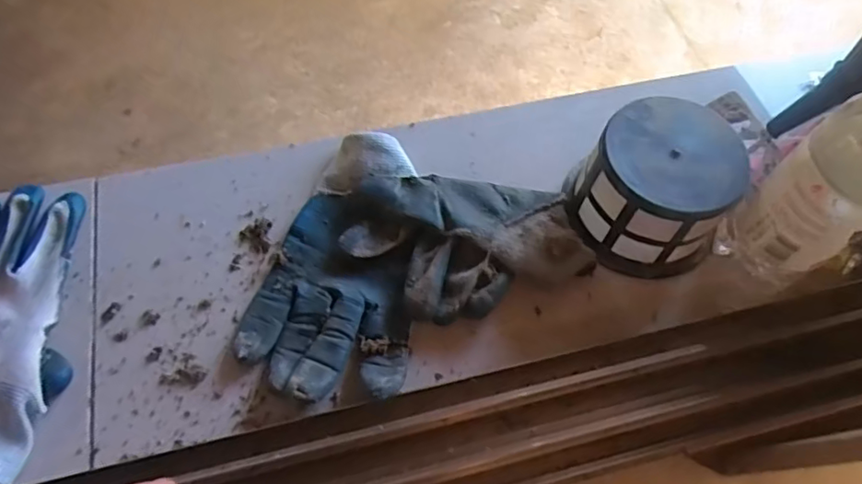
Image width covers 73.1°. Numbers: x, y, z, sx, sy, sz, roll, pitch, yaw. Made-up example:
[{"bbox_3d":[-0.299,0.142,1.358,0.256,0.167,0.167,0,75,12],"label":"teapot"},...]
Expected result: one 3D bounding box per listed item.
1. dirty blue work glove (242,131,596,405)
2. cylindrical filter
[{"bbox_3d":[-0.010,0.024,0.381,0.187,0.032,0.185,22,66,7],"label":"dirty blue work glove"},{"bbox_3d":[0.150,-0.034,0.391,0.100,0.071,0.093,1,65,-3],"label":"cylindrical filter"}]

